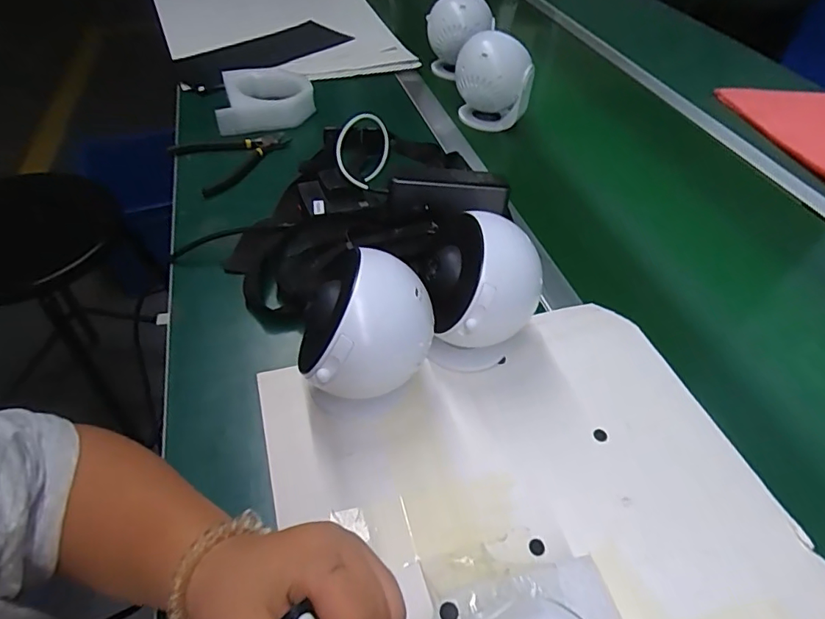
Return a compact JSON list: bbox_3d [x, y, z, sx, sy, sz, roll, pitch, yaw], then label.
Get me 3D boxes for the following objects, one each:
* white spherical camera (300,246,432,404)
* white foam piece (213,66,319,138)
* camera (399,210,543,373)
[{"bbox_3d":[-0.033,0.009,0.349,0.089,0.076,0.078,-9,48,-14],"label":"white spherical camera"},{"bbox_3d":[-0.205,-0.301,0.709,0.126,0.035,0.142,-4,47,-9],"label":"white foam piece"},{"bbox_3d":[0.050,-0.011,0.407,0.086,0.119,0.084,-15,50,-19],"label":"camera"}]

